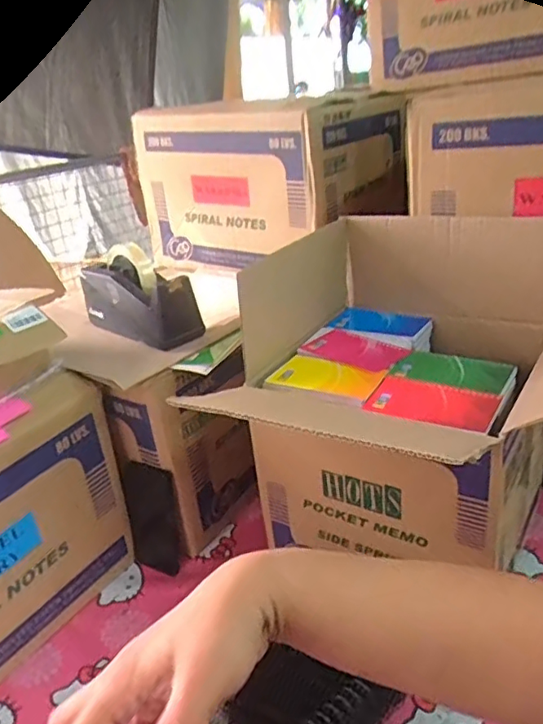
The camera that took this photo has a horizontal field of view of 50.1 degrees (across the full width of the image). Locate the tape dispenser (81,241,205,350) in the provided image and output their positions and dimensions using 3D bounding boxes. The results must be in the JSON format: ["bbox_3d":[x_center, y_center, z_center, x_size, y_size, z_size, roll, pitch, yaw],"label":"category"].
[{"bbox_3d":[-0.197,-0.098,0.843,0.204,0.113,0.060,15,32,38],"label":"tape dispenser"}]

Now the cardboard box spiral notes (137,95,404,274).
[{"bbox_3d":[0.005,-0.359,1.141,0.445,0.272,0.334,12,30,34],"label":"cardboard box spiral notes"}]

